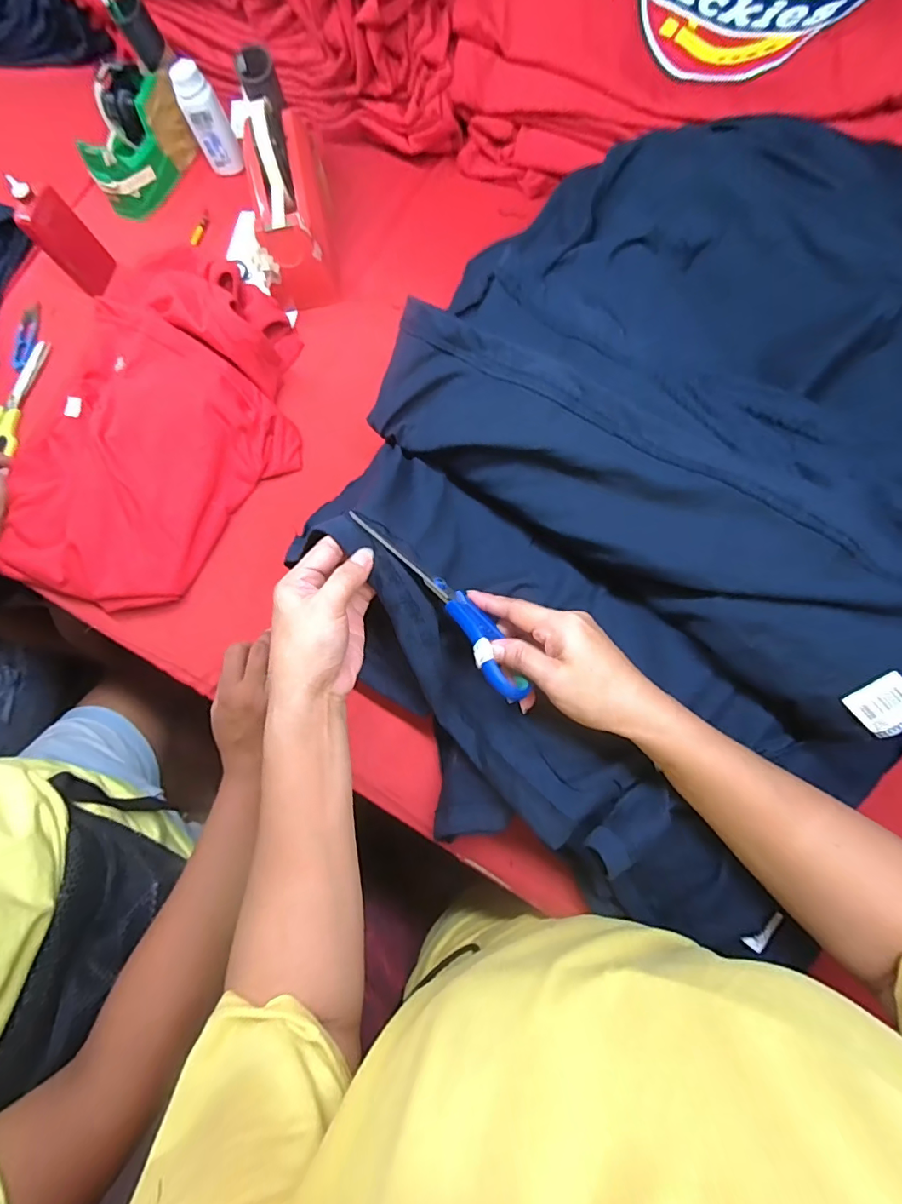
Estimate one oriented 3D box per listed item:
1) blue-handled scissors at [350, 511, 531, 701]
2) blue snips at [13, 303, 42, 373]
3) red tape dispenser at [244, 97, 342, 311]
[{"bbox_3d":[-0.002,-0.001,0.352,0.171,0.009,0.044,49,37,5],"label":"blue-handled scissors"},{"bbox_3d":[-0.542,-0.338,0.628,0.028,0.014,0.090,2,73,2],"label":"blue snips"},{"bbox_3d":[-0.179,-0.447,0.553,0.074,0.121,0.174,-8,73,0],"label":"red tape dispenser"}]

